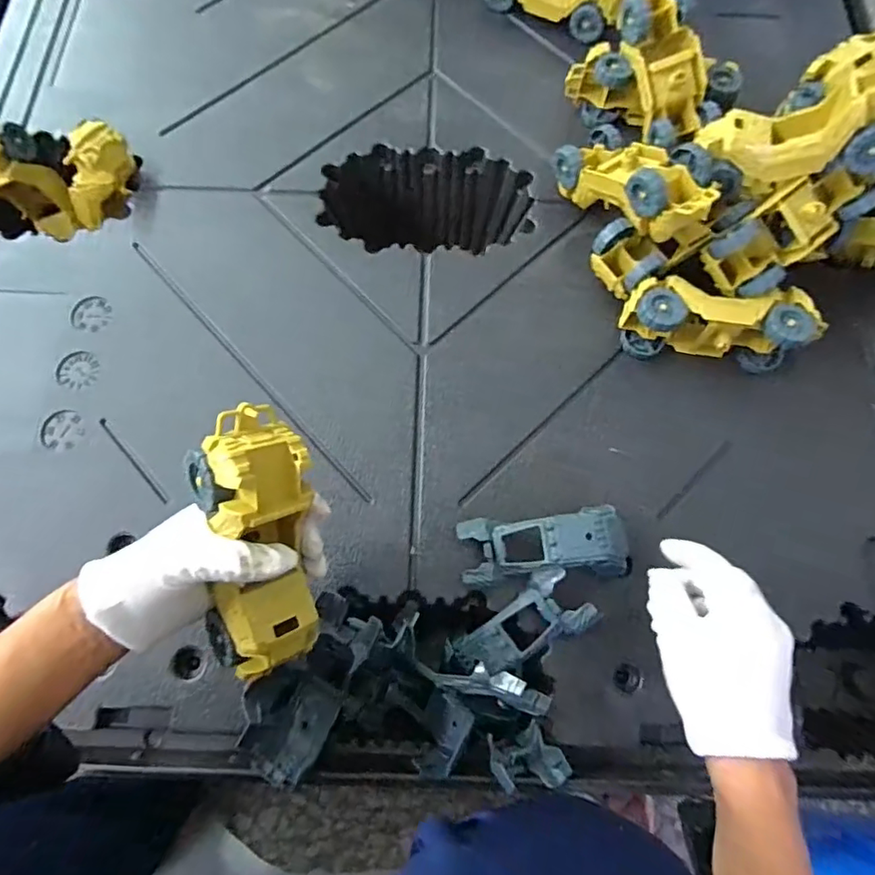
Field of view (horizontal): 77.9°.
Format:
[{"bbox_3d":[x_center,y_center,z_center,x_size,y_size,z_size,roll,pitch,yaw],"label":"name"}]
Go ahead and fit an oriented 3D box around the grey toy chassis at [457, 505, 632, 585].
[{"bbox_3d":[0.092,0.091,0.454,0.141,0.043,0.056,-6,74,-2],"label":"grey toy chassis"}]

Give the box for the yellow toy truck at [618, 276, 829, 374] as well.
[{"bbox_3d":[0.265,-0.105,0.506,0.178,0.058,0.062,6,74,2],"label":"yellow toy truck"}]

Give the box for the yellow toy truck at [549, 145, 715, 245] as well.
[{"bbox_3d":[0.187,-0.239,0.510,0.066,0.063,0.172,-32,48,-9],"label":"yellow toy truck"}]

